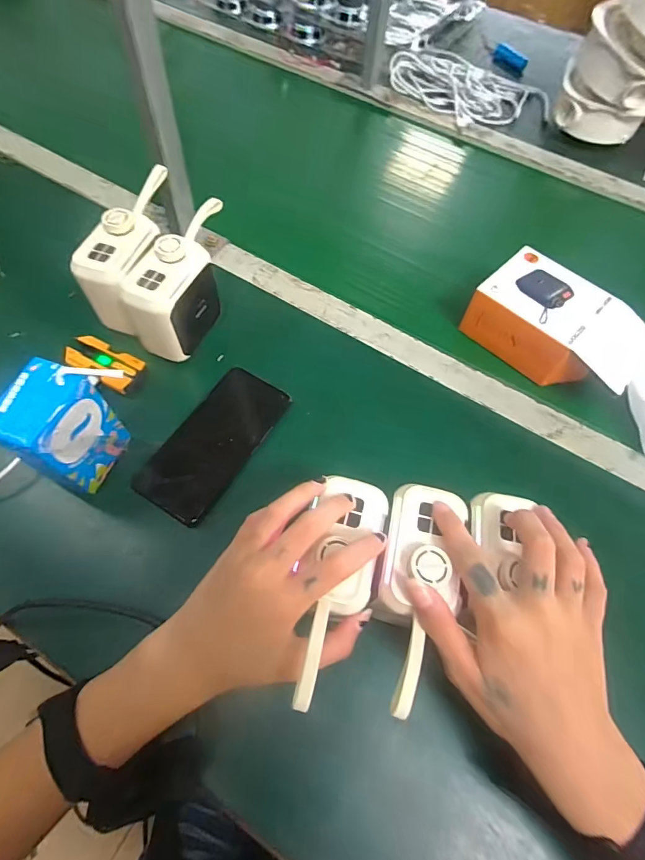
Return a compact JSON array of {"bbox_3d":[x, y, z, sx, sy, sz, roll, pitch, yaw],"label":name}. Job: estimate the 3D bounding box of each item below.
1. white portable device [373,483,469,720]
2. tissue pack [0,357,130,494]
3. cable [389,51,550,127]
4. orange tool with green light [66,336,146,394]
[{"bbox_3d":[0.063,0.098,0.267,0.052,0.022,0.138,13,60,3],"label":"white portable device"},{"bbox_3d":[-0.206,0.005,0.340,0.043,0.107,0.073,19,64,6],"label":"tissue pack"},{"bbox_3d":[0.239,-0.560,0.695,0.245,0.025,0.165,38,67,15],"label":"cable"},{"bbox_3d":[-0.212,-0.065,0.413,0.074,0.015,0.038,27,65,10],"label":"orange tool with green light"}]

